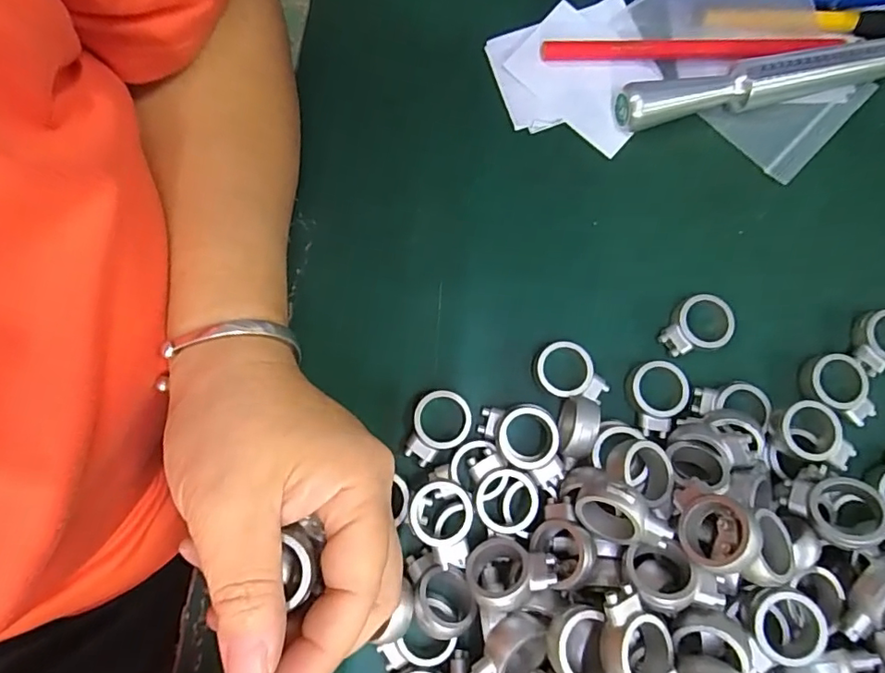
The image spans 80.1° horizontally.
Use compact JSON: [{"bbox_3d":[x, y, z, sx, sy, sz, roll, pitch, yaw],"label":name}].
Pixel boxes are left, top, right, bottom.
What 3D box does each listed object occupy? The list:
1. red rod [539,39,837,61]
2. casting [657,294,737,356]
[{"bbox_3d":[0.125,-0.145,0.268,0.146,0.013,0.010,-1,78,-1],"label":"red rod"},{"bbox_3d":[0.118,-0.004,0.246,0.034,0.011,0.025,-35,81,-7],"label":"casting"}]

